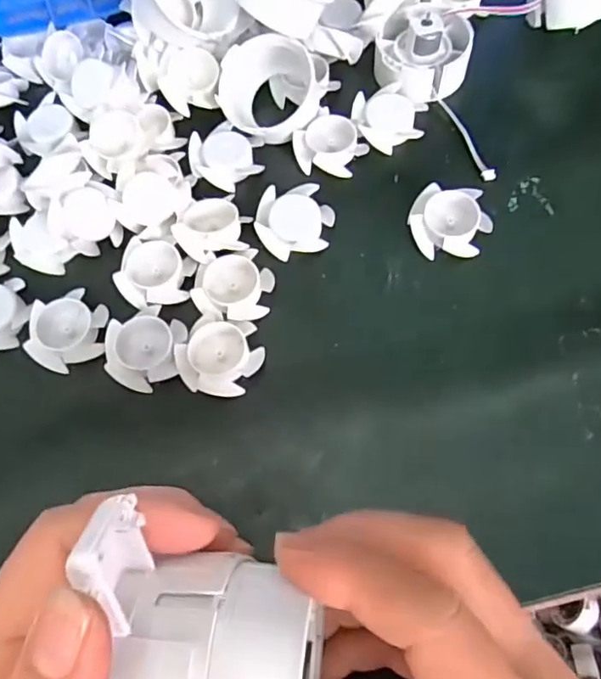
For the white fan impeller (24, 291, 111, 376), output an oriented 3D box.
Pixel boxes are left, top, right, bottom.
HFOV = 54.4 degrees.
[{"bbox_3d":[-0.117,-0.005,0.294,0.036,0.010,0.041,4,69,5],"label":"white fan impeller"}]

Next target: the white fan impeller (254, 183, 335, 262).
[{"bbox_3d":[-0.003,-0.063,0.310,0.040,0.012,0.035,-17,69,-4],"label":"white fan impeller"}]

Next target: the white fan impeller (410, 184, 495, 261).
[{"bbox_3d":[0.077,-0.061,0.303,0.039,0.015,0.035,10,69,7],"label":"white fan impeller"}]

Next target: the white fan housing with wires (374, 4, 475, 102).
[{"bbox_3d":[0.071,-0.166,0.337,0.054,0.032,0.050,11,69,7],"label":"white fan housing with wires"}]

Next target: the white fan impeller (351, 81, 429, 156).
[{"bbox_3d":[0.050,-0.127,0.333,0.038,0.011,0.036,-28,70,-8],"label":"white fan impeller"}]

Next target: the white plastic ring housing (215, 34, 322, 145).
[{"bbox_3d":[-0.017,-0.140,0.333,0.057,0.028,0.057,-4,95,2],"label":"white plastic ring housing"}]

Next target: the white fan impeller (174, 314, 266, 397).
[{"bbox_3d":[-0.039,0.009,0.282,0.040,0.012,0.035,8,69,6],"label":"white fan impeller"}]

